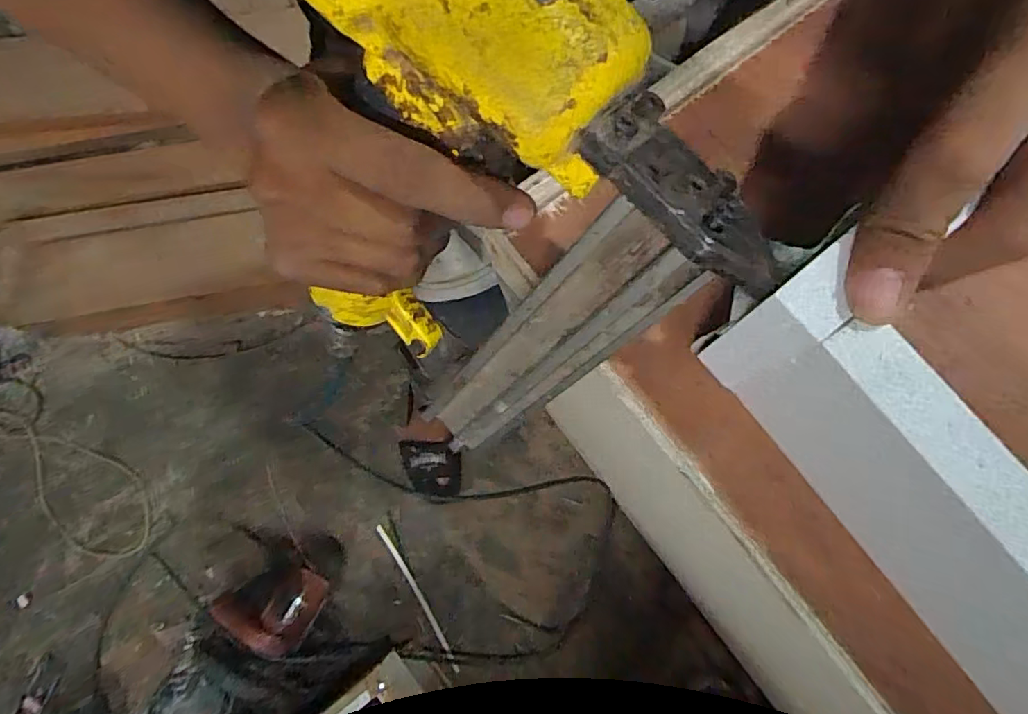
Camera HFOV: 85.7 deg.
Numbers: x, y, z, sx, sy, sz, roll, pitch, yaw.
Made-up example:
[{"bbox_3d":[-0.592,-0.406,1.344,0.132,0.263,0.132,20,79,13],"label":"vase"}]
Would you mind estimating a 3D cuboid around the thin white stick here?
[{"bbox_3d":[-0.191,0.471,1.093,0.013,0.017,0.309,-33,77,-2],"label":"thin white stick"}]

